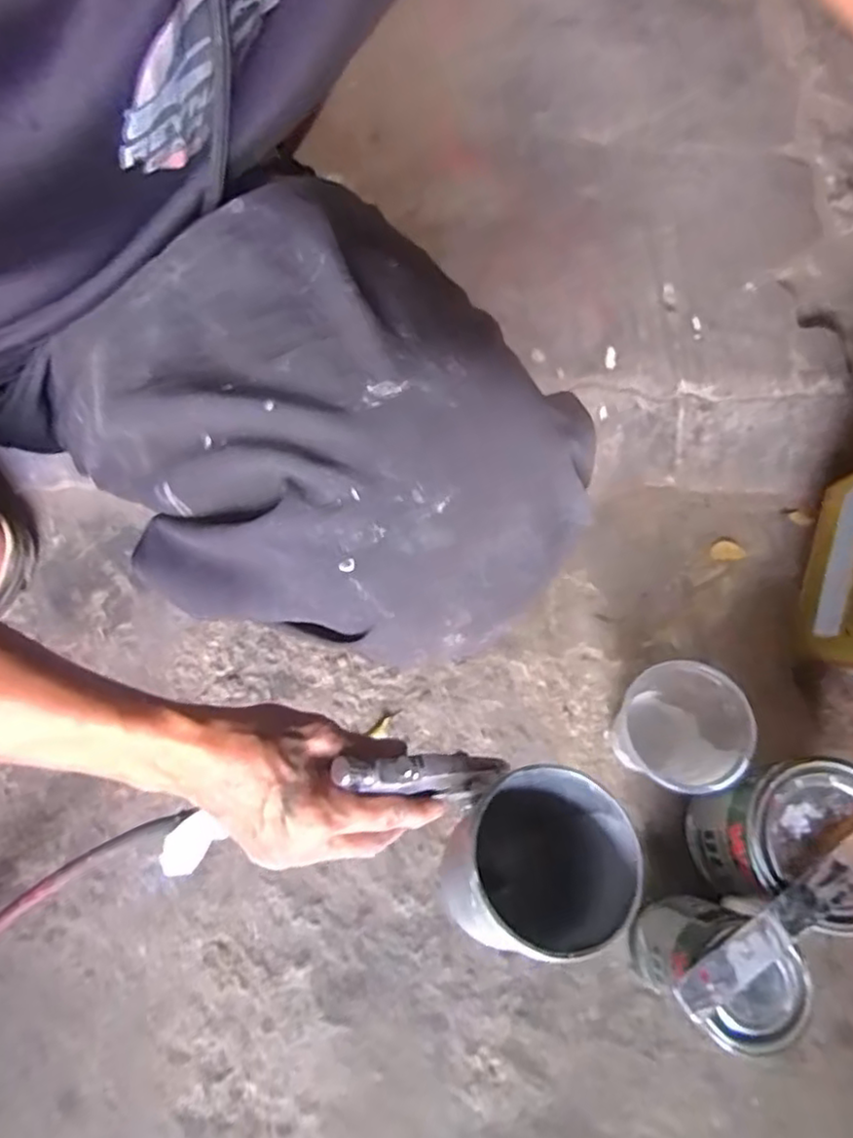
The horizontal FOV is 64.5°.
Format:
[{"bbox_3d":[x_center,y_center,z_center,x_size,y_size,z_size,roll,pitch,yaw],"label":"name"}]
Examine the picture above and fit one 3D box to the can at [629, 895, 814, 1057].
[{"bbox_3d":[0.186,0.262,0.459,0.076,0.132,0.080,0,70,0],"label":"can"}]

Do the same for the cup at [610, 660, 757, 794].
[{"bbox_3d":[0.186,0.124,0.515,0.077,0.123,0.085,-8,71,-2],"label":"cup"}]

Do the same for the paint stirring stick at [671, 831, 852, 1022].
[{"bbox_3d":[0.234,0.201,0.413,0.202,0.006,0.023,-32,71,-12],"label":"paint stirring stick"}]

